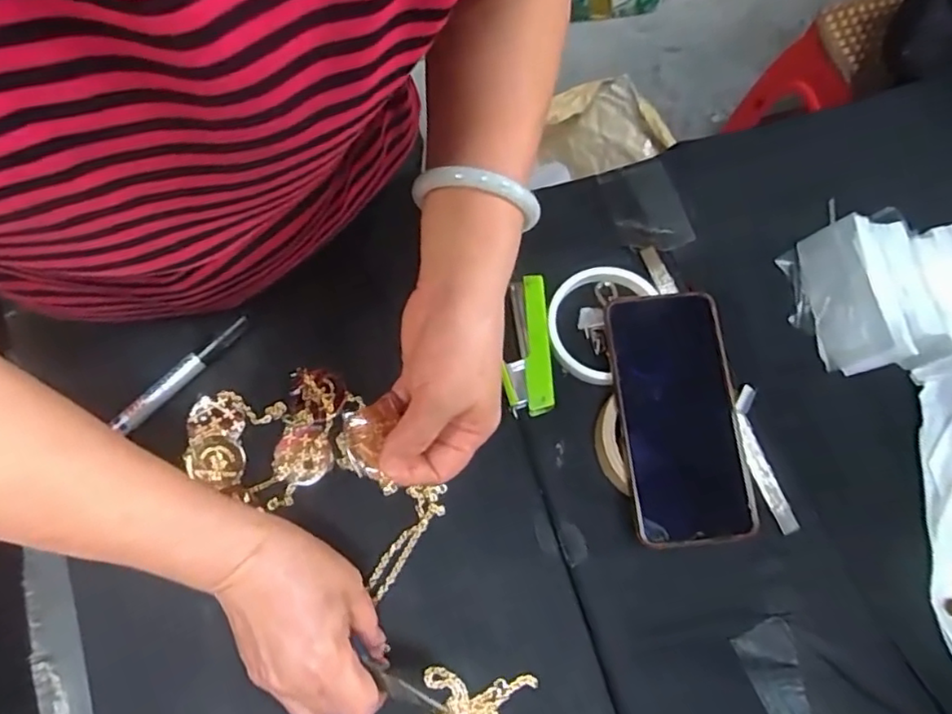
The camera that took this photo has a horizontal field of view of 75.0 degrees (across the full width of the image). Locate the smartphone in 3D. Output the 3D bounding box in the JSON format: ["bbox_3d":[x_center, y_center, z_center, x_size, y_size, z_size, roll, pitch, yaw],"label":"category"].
[{"bbox_3d":[0.133,0.038,0.408,0.076,0.011,0.162,-5,71,-1],"label":"smartphone"}]

